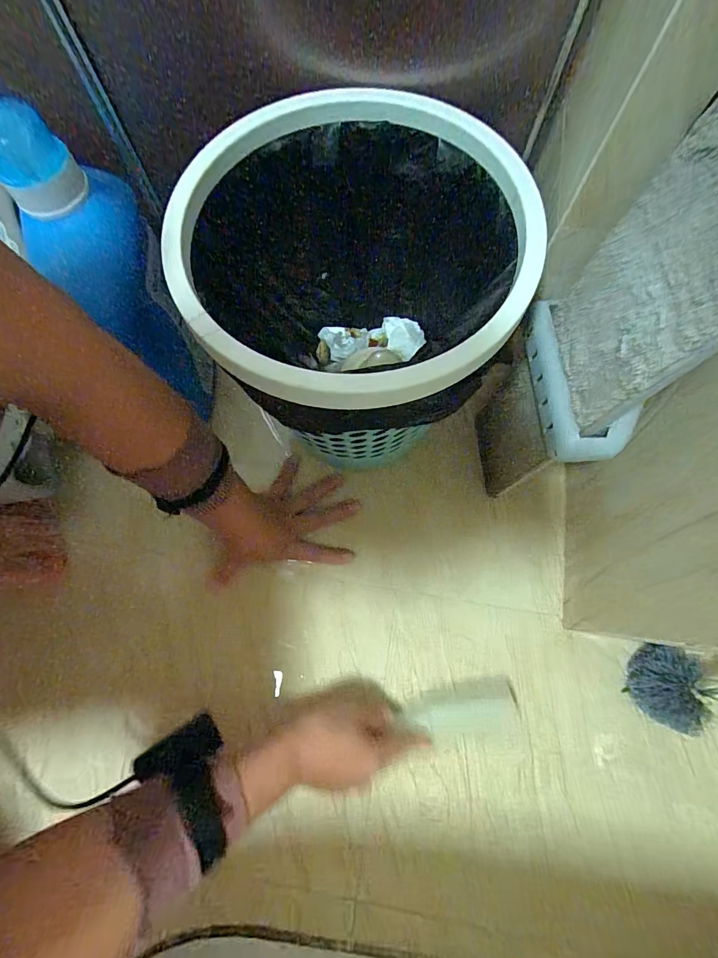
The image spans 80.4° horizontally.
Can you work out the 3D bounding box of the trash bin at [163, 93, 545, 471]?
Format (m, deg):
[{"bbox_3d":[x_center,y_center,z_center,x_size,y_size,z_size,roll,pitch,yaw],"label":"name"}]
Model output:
[{"bbox_3d":[-0.012,-0.159,0.411,0.288,0.229,0.274,0,74,0],"label":"trash bin"}]

